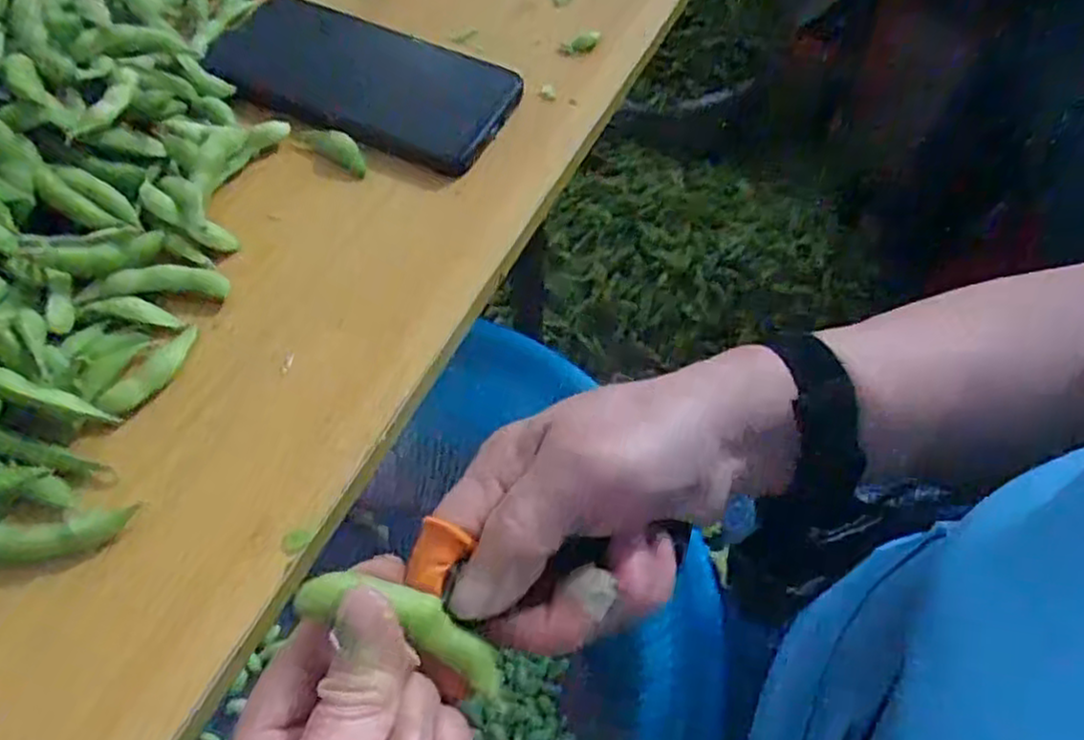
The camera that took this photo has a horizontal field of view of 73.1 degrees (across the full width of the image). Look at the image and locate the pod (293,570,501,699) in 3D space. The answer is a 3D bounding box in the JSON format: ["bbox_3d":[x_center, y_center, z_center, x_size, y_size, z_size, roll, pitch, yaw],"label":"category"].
[{"bbox_3d":[-0.039,0.076,0.220,0.066,0.007,0.016,32,60,-14],"label":"pod"}]

